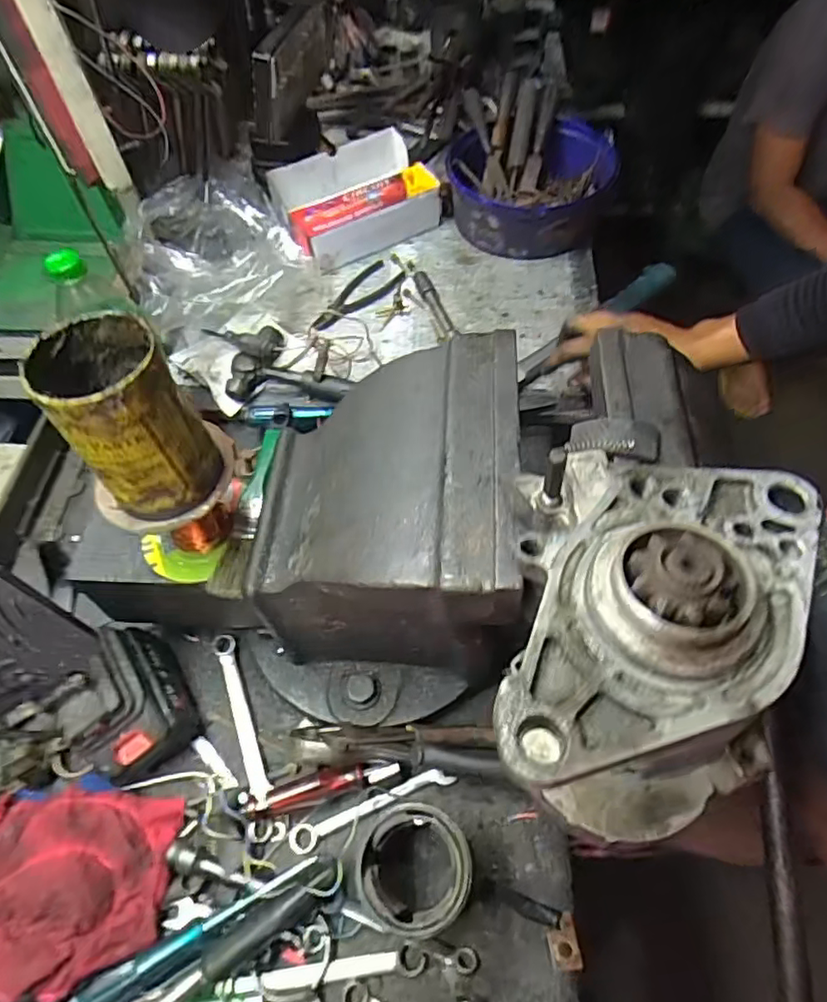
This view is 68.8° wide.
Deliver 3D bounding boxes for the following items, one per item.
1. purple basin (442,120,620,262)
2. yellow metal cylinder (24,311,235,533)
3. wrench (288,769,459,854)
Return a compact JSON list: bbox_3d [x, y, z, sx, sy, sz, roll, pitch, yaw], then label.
[{"bbox_3d":[0.160,-0.446,0.851,0.209,0.102,0.228,-2,57,2],"label":"purple basin"},{"bbox_3d":[-0.178,-0.047,0.382,0.090,0.118,0.081,-25,59,-12],"label":"yellow metal cylinder"},{"bbox_3d":[-0.034,0.255,0.505,0.142,0.005,0.020,-20,58,-10],"label":"wrench"}]

